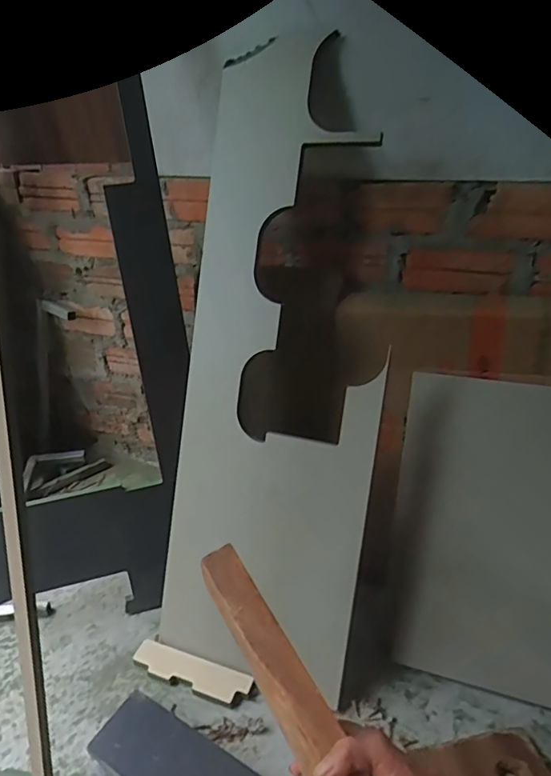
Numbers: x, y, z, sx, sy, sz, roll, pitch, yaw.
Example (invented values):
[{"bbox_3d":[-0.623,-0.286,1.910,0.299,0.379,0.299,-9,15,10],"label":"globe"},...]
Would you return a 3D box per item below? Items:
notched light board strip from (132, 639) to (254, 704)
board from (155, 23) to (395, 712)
[{"bbox_3d":[-0.133,0.450,0.799,0.201,0.011,0.048,8,48,23],"label":"notched light board strip"},{"bbox_3d":[0.009,-0.022,0.754,0.320,0.922,0.020,10,6,23],"label":"board"}]

